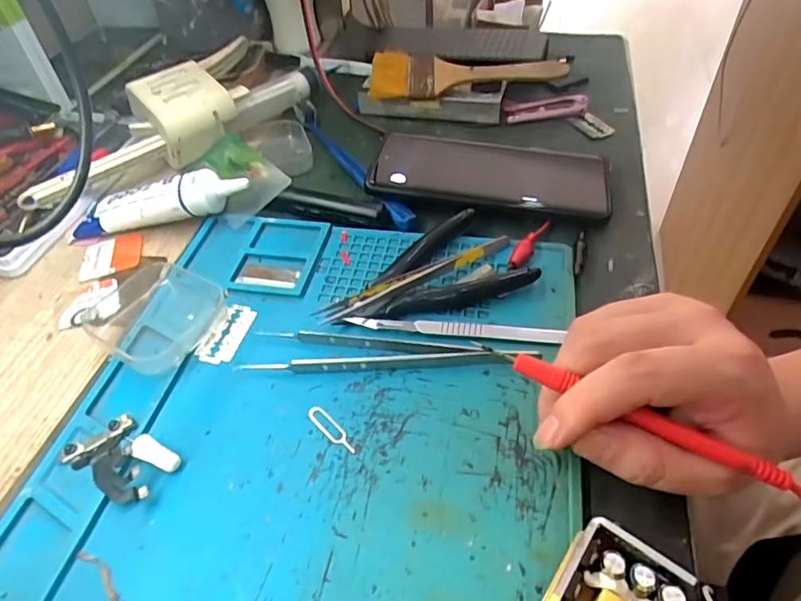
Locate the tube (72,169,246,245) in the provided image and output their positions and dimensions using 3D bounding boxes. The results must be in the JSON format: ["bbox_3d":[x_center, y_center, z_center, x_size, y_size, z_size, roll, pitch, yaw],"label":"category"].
[{"bbox_3d":[-0.170,-0.068,0.381,0.131,0.026,0.028,-11,45,10],"label":"tube"}]

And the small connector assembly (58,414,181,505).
[{"bbox_3d":[-0.132,0.073,0.258,0.053,0.008,0.031,23,51,24],"label":"small connector assembly"}]

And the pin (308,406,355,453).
[{"bbox_3d":[-0.033,0.062,0.266,0.033,0.004,0.008,34,57,31],"label":"pin"}]

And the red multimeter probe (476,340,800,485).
[{"bbox_3d":[0.092,0.043,0.222,0.127,0.009,0.011,24,51,9],"label":"red multimeter probe"}]

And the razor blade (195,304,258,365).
[{"bbox_3d":[-0.100,0.018,0.314,0.021,0.004,0.041,11,49,10],"label":"razor blade"}]

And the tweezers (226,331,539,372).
[{"bbox_3d":[-0.007,0.029,0.291,0.150,0.010,0.026,3,46,6],"label":"tweezers"}]

